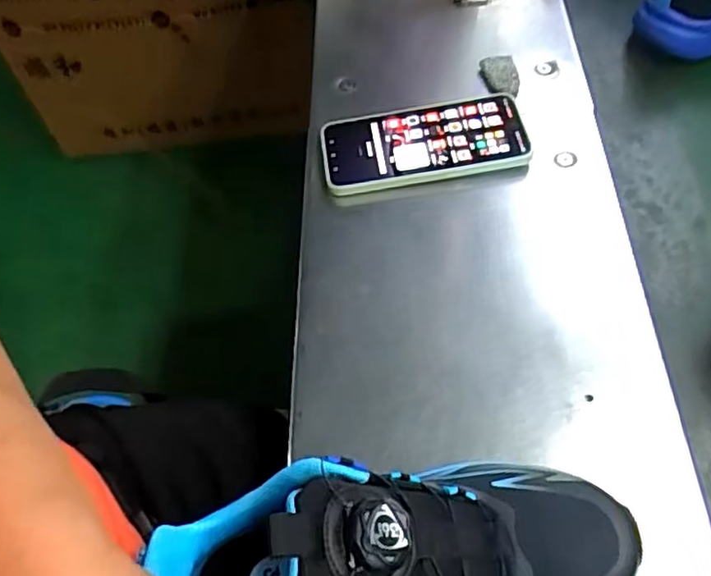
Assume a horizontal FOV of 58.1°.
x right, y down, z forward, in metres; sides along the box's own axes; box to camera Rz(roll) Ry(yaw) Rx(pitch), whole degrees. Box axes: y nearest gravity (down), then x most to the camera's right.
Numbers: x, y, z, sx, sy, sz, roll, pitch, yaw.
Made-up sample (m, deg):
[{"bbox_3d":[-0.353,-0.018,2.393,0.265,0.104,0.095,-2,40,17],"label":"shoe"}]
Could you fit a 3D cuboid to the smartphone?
[{"bbox_3d":[0.052,-0.115,0.504,0.156,0.011,0.073,-10,59,2],"label":"smartphone"}]

